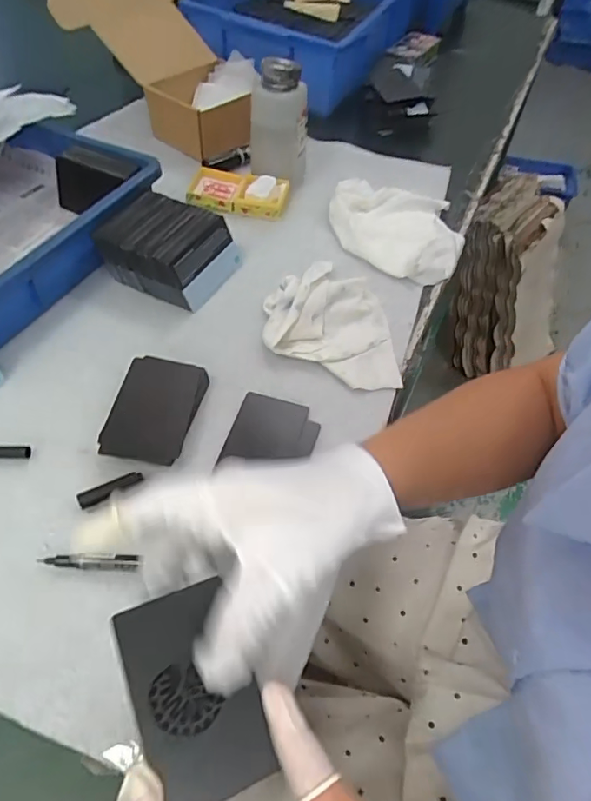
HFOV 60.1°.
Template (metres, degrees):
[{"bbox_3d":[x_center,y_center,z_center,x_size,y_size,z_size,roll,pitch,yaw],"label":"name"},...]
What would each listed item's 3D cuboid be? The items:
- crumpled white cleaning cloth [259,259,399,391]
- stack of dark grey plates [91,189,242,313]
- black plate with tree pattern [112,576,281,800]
[{"bbox_3d":[0.029,-0.078,0.465,0.112,0.025,0.148,-3,54,-6],"label":"crumpled white cleaning cloth"},{"bbox_3d":[-0.118,-0.146,0.491,0.103,0.054,0.087,25,56,14],"label":"stack of dark grey plates"},{"bbox_3d":[-0.045,0.129,0.227,0.051,0.005,0.084,-15,69,-20],"label":"black plate with tree pattern"}]

